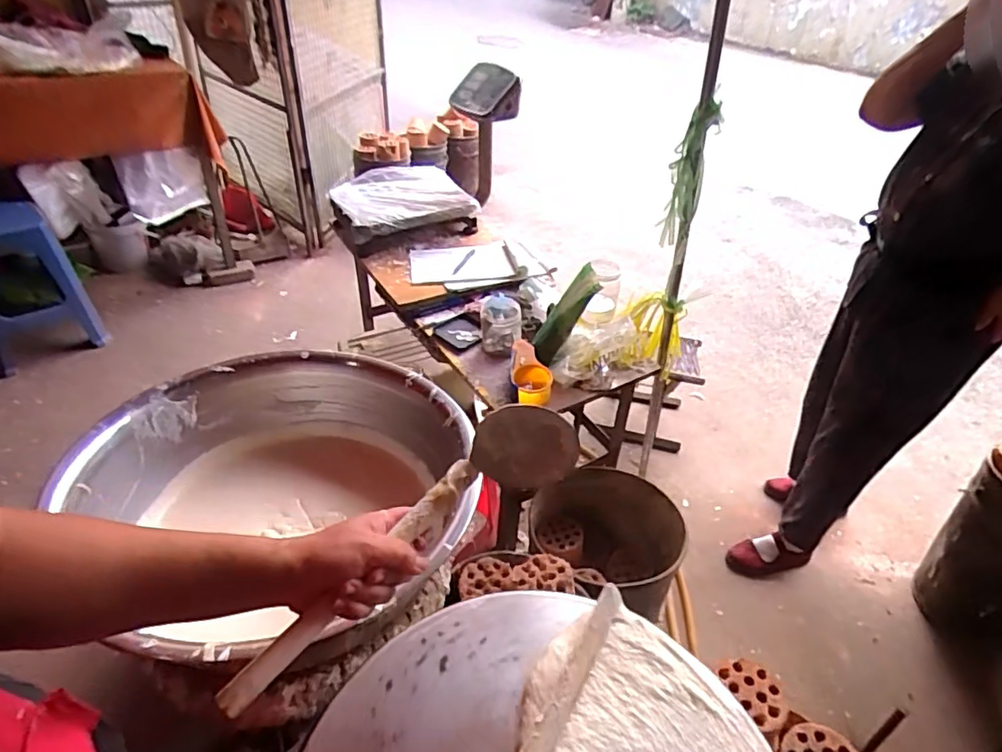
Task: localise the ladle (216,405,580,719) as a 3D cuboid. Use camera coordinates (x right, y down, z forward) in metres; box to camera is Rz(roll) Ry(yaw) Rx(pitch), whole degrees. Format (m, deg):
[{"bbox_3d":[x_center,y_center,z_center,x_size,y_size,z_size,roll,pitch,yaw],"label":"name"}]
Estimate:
[{"bbox_3d":[-0.071,0.143,0.482,0.337,0.090,0.064,-39,53,-25],"label":"ladle"}]

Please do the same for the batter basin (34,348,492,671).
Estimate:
[{"bbox_3d":[-0.299,0.175,0.873,0.483,0.207,0.516,3,38,-2],"label":"batter basin"}]

